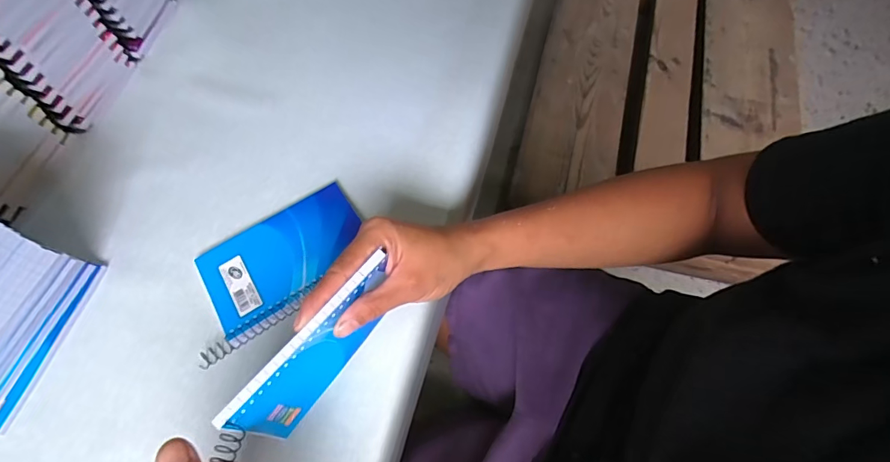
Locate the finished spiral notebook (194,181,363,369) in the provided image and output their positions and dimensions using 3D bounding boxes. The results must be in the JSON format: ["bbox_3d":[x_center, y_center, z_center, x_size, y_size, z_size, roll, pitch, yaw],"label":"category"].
[{"bbox_3d":[-0.134,0.027,0.357,0.146,0.010,0.084,-32,68,-13],"label":"finished spiral notebook"}]

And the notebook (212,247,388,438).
[{"bbox_3d":[-0.078,0.077,0.288,0.014,0.075,0.125,35,70,16],"label":"notebook"}]

